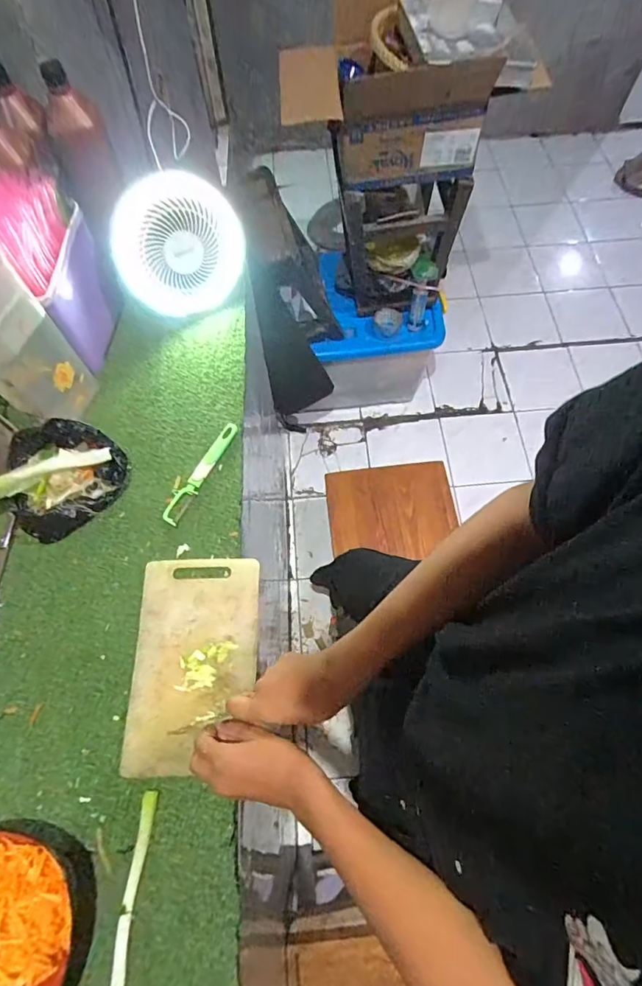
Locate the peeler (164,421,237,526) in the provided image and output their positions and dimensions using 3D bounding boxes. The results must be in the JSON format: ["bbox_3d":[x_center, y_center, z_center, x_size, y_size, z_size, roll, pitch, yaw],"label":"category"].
[{"bbox_3d":[-0.172,-0.031,0.665,0.027,0.011,0.170,27,69,12],"label":"peeler"}]

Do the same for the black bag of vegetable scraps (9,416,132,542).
[{"bbox_3d":[-0.345,-0.023,0.627,0.143,0.072,0.127,-19,67,-8],"label":"black bag of vegetable scraps"}]

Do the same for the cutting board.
[{"bbox_3d":[-0.154,0.200,0.564,0.148,0.012,0.243,-1,66,0],"label":"cutting board"}]

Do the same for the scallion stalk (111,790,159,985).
[{"bbox_3d":[-0.197,0.413,0.487,0.016,0.006,0.168,3,66,2],"label":"scallion stalk"}]

